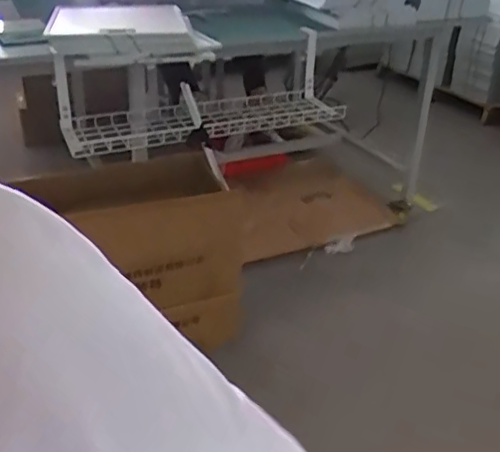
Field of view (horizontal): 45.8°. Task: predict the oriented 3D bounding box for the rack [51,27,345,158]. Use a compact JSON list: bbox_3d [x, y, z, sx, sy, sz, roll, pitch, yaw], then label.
[{"bbox_3d":[-0.141,-0.358,1.602,0.743,0.232,0.289,-8,32,-15],"label":"rack"}]

